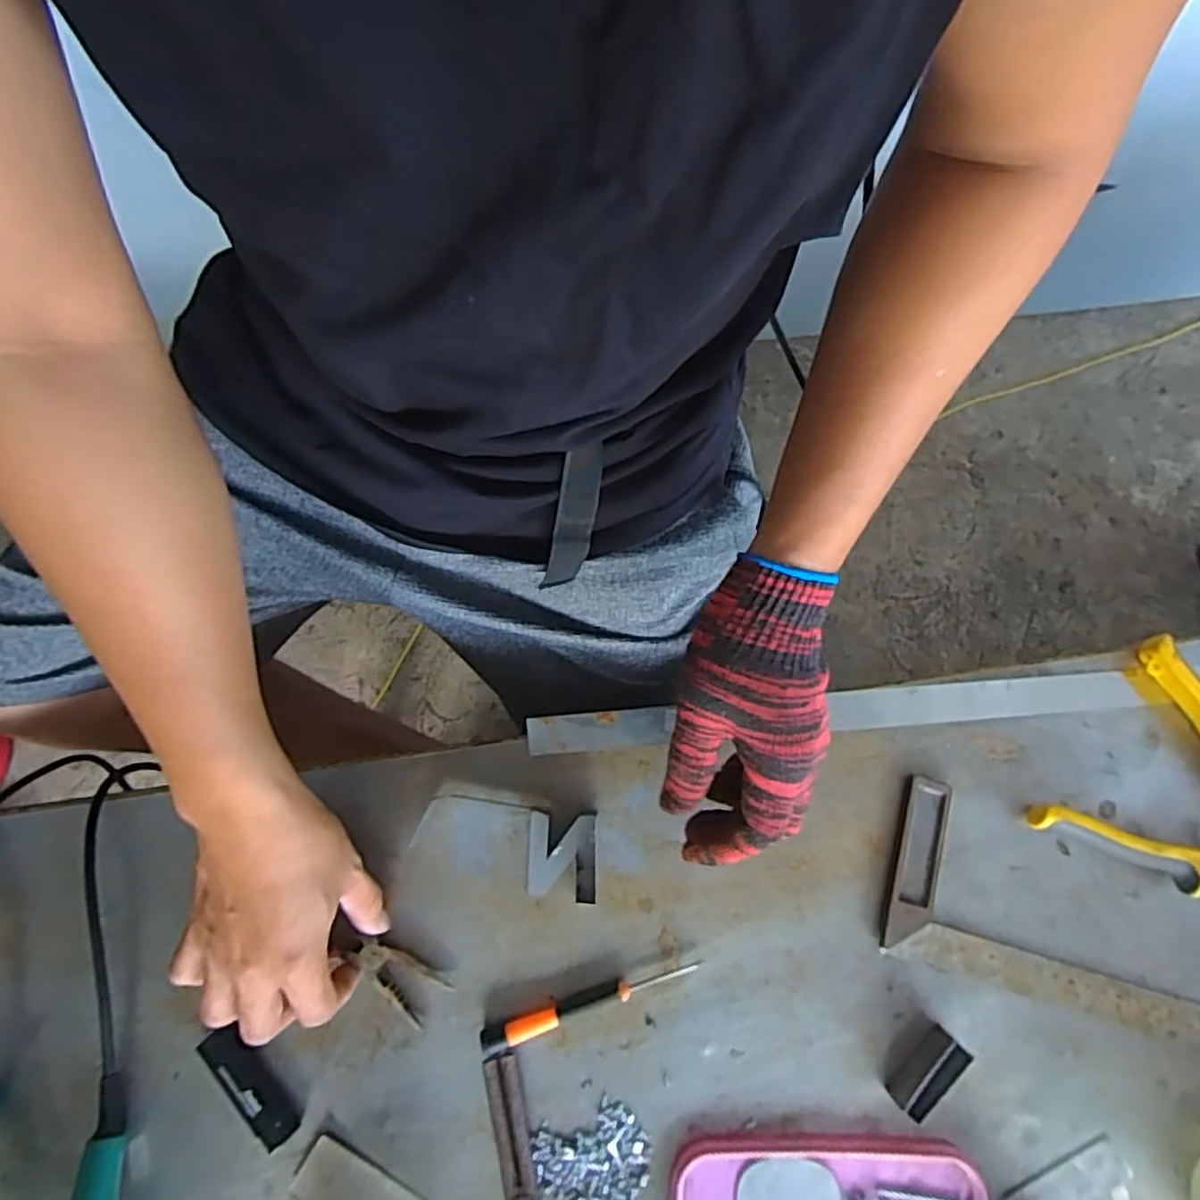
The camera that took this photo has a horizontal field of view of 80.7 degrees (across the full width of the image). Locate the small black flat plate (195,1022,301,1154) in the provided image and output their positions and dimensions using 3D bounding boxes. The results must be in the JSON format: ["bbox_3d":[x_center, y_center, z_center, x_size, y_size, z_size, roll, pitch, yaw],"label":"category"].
[{"bbox_3d":[-0.216,0.298,0.435,0.024,0.008,0.076,-41,80,-8],"label":"small black flat plate"}]

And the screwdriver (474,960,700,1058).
[{"bbox_3d":[-0.006,0.253,0.444,0.141,0.013,0.012,-18,78,-3],"label":"screwdriver"}]

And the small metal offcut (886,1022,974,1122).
[{"bbox_3d":[0.197,0.286,0.428,0.050,0.030,0.016,-41,80,-8],"label":"small metal offcut"}]

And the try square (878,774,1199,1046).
[{"bbox_3d":[0.309,0.204,0.454,0.244,0.011,0.111,15,78,4],"label":"try square"}]

